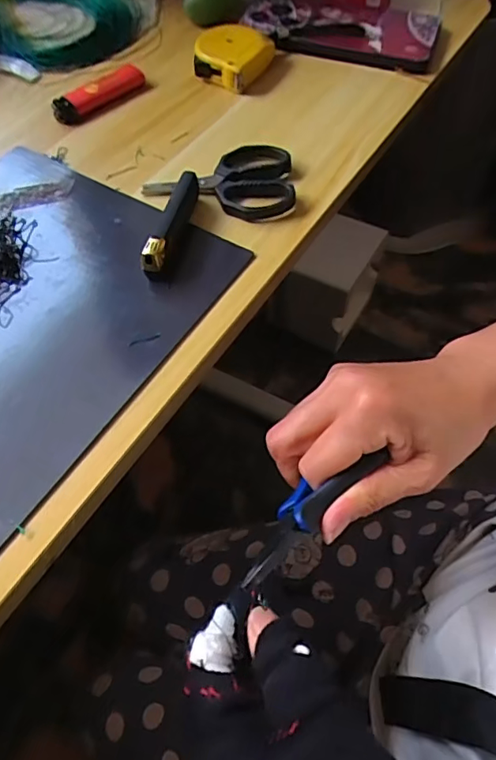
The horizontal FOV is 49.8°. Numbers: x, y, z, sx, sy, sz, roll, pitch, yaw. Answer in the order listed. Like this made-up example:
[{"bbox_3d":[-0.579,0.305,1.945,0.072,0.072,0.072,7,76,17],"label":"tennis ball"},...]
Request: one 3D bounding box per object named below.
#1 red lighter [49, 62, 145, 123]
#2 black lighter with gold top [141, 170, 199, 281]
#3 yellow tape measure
[{"bbox_3d":[-0.115,-0.219,0.406,0.028,0.013,0.074,41,65,21],"label":"red lighter"},{"bbox_3d":[-0.046,-0.096,0.326,0.017,0.023,0.079,8,58,4],"label":"black lighter with gold top"},{"bbox_3d":[-0.010,-0.260,0.424,0.055,0.023,0.061,26,61,14],"label":"yellow tape measure"}]

